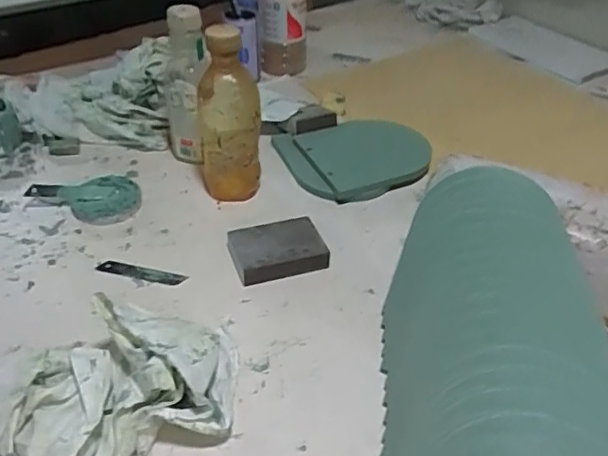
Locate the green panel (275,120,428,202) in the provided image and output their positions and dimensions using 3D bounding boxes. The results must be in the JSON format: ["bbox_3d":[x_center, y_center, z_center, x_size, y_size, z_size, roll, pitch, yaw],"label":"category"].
[{"bbox_3d":[0.071,-0.103,0.766,0.193,0.039,0.149,-18,51,-9],"label":"green panel"}]

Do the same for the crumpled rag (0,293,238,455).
[{"bbox_3d":[-0.158,0.138,0.455,0.229,0.071,0.145,-18,45,-23],"label":"crumpled rag"}]

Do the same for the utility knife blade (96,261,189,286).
[{"bbox_3d":[-0.178,0.048,0.609,0.100,0.006,0.016,12,41,10],"label":"utility knife blade"}]

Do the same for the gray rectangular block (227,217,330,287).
[{"bbox_3d":[-0.030,0.023,0.628,0.101,0.027,0.075,-11,42,-16],"label":"gray rectangular block"}]

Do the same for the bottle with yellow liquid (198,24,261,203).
[{"bbox_3d":[-0.090,-0.129,0.665,0.075,0.205,0.062,-4,41,-9],"label":"bottle with yellow liquid"}]

